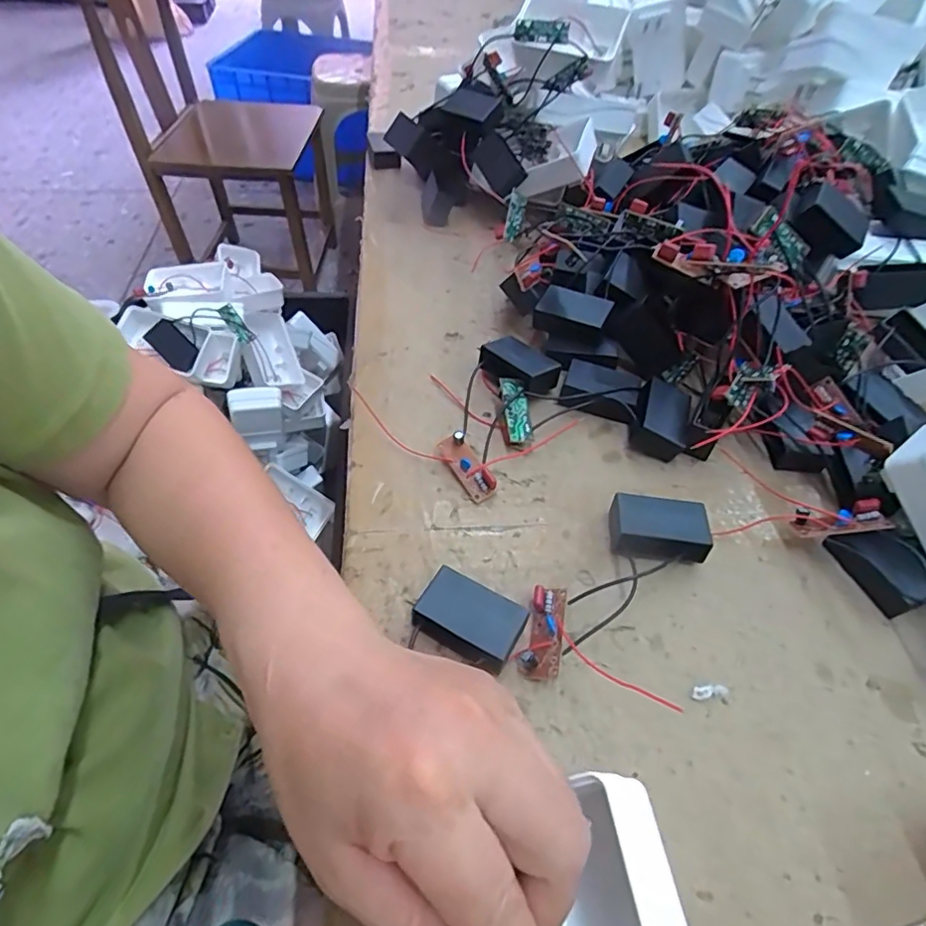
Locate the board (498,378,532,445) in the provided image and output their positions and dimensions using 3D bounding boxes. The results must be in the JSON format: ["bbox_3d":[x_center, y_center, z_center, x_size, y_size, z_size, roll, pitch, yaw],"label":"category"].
[{"bbox_3d":[0.032,-0.032,0.350,0.015,0.005,0.045,-7,73,-9],"label":"board"}]

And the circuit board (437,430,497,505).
[{"bbox_3d":[0.003,0.000,0.327,0.017,0.017,0.044,-26,57,-23],"label":"circuit board"}]

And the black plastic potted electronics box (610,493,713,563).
[{"bbox_3d":[0.104,0.035,0.302,0.050,0.021,0.032,9,51,4],"label":"black plastic potted electronics box"}]

